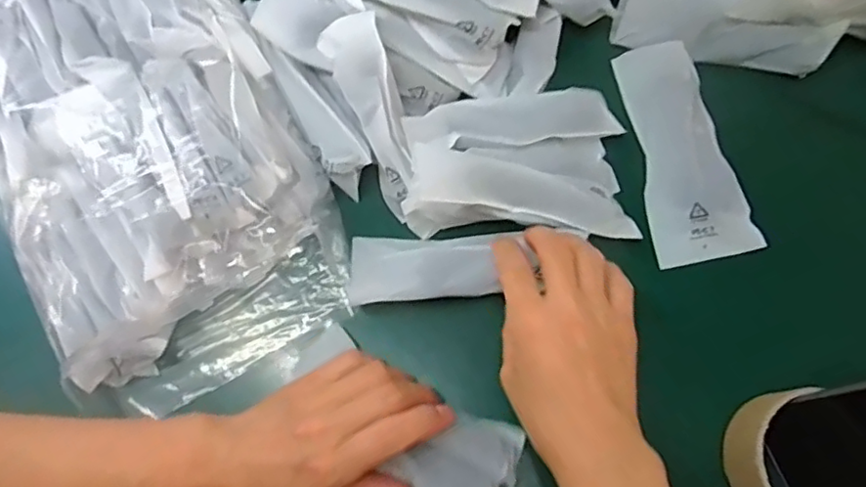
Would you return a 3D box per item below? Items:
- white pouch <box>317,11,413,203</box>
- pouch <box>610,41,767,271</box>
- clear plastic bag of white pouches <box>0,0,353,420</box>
[{"bbox_3d":[-0.041,-0.096,0.406,0.037,0.026,0.128,-19,74,-3],"label":"white pouch"},{"bbox_3d":[0.174,-0.066,0.434,0.063,0.023,0.158,-12,73,-1],"label":"pouch"},{"bbox_3d":[-0.192,-0.059,0.419,0.194,0.073,0.309,-26,74,-5],"label":"clear plastic bag of white pouches"}]

